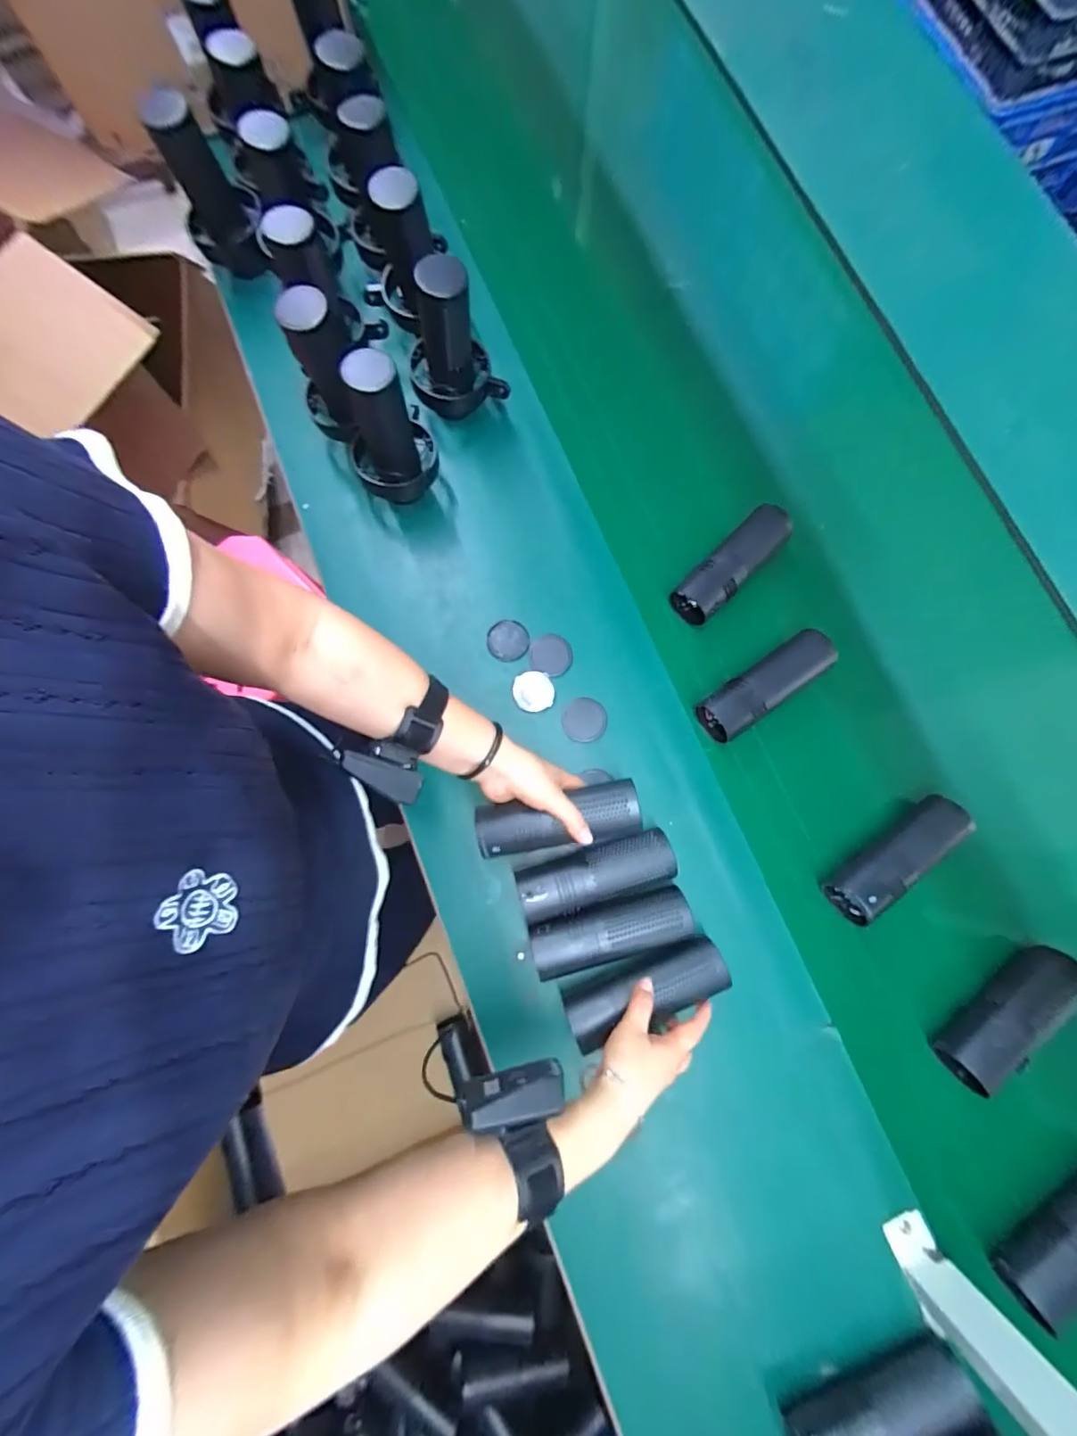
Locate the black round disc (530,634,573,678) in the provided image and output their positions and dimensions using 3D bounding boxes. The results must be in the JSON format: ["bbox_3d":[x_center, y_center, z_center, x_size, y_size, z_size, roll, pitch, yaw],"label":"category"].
[{"bbox_3d":[0.015,-0.073,0.608,0.048,0.004,0.050,0,79,-1],"label":"black round disc"}]

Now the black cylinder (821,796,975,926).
[{"bbox_3d":[0.385,0.149,0.563,0.168,0.057,0.062,-34,82,-7],"label":"black cylinder"}]

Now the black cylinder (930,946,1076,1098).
[{"bbox_3d":[0.472,0.297,0.520,0.170,0.048,0.048,-40,83,-8],"label":"black cylinder"}]

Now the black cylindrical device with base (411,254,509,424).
[{"bbox_3d":[-0.100,-0.420,0.594,0.102,0.166,0.082,-21,81,-5],"label":"black cylindrical device with base"}]

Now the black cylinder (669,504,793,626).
[{"bbox_3d":[0.230,-0.183,0.615,0.048,0.043,0.161,45,81,7],"label":"black cylinder"}]

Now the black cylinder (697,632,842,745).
[{"bbox_3d":[0.257,-0.038,0.591,0.174,0.057,0.057,-35,82,-7],"label":"black cylinder"}]

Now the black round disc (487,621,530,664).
[{"bbox_3d":[-0.036,-0.091,0.616,0.048,0.005,0.048,0,79,-1],"label":"black round disc"}]

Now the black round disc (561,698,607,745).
[{"bbox_3d":[0.052,0.003,0.595,0.049,0.006,0.049,0,79,-1],"label":"black round disc"}]

